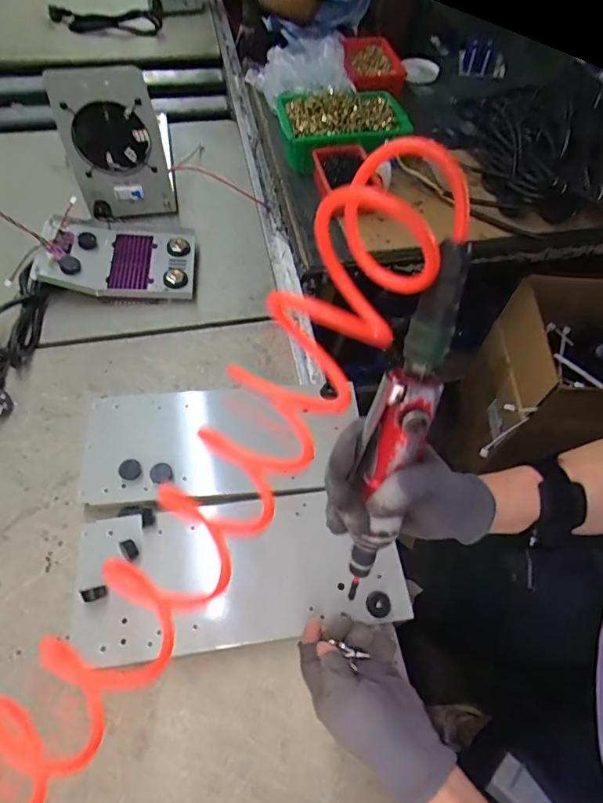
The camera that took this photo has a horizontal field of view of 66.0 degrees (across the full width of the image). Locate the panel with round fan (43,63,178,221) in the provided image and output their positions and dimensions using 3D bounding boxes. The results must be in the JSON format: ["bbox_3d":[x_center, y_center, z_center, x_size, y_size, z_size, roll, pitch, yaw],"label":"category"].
[{"bbox_3d":[-0.296,-0.399,0.741,0.141,0.233,0.036,-5,57,-5],"label":"panel with round fan"}]

